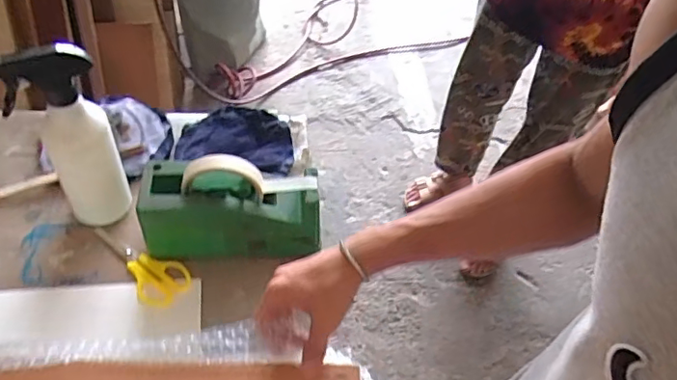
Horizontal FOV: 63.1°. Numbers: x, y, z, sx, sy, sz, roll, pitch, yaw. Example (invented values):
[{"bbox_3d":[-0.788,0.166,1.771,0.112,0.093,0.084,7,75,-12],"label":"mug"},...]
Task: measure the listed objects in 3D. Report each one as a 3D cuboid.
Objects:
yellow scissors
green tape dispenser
[{"bbox_3d":[-0.231,0.082,0.652,0.059,0.013,0.135,-34,63,-29],"label":"yellow scissors"},{"bbox_3d":[-0.121,0.015,0.636,0.200,0.110,0.079,1,50,-8],"label":"green tape dispenser"}]

